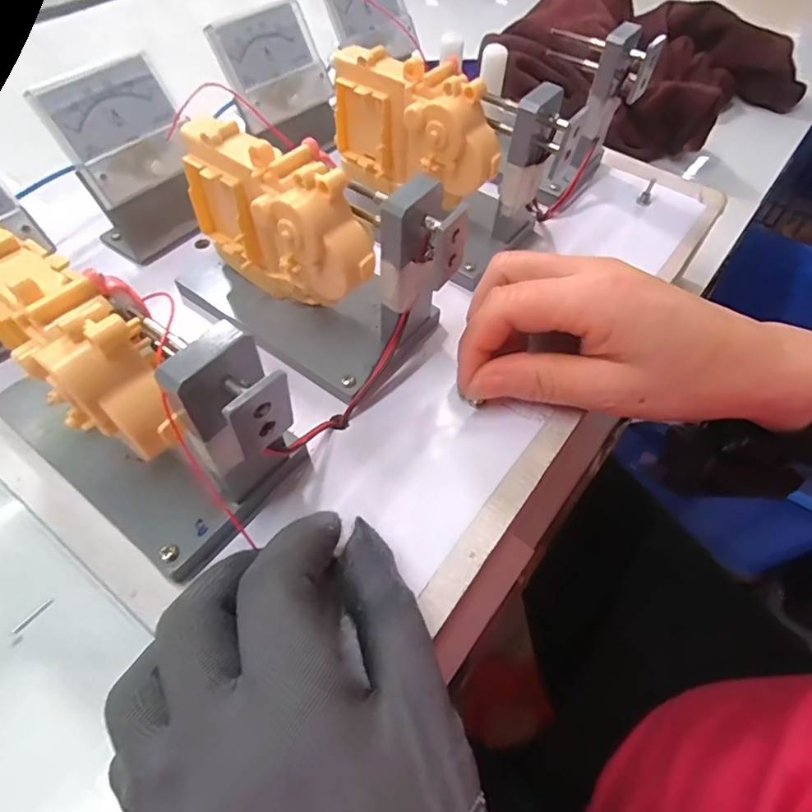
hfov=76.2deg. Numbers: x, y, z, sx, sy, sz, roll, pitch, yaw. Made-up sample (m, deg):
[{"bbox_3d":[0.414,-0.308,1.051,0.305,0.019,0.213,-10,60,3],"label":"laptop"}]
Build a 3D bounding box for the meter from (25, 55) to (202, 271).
[{"bbox_3d":[-0.138,-0.128,0.272,0.046,0.074,0.066,33,61,19],"label":"meter"}]

